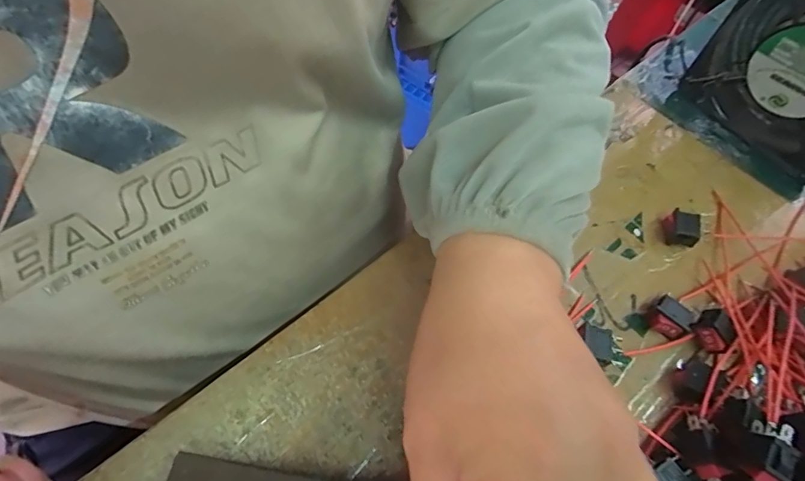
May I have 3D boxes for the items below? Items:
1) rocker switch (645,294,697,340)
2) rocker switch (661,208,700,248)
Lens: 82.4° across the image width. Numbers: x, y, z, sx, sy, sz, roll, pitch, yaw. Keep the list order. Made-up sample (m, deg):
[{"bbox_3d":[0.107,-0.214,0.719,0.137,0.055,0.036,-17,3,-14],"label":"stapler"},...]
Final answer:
[{"bbox_3d":[0.154,0.046,0.264,0.019,0.014,0.022,-37,68,-23],"label":"rocker switch"},{"bbox_3d":[0.178,-0.008,0.294,0.017,0.014,0.019,17,59,6],"label":"rocker switch"}]

